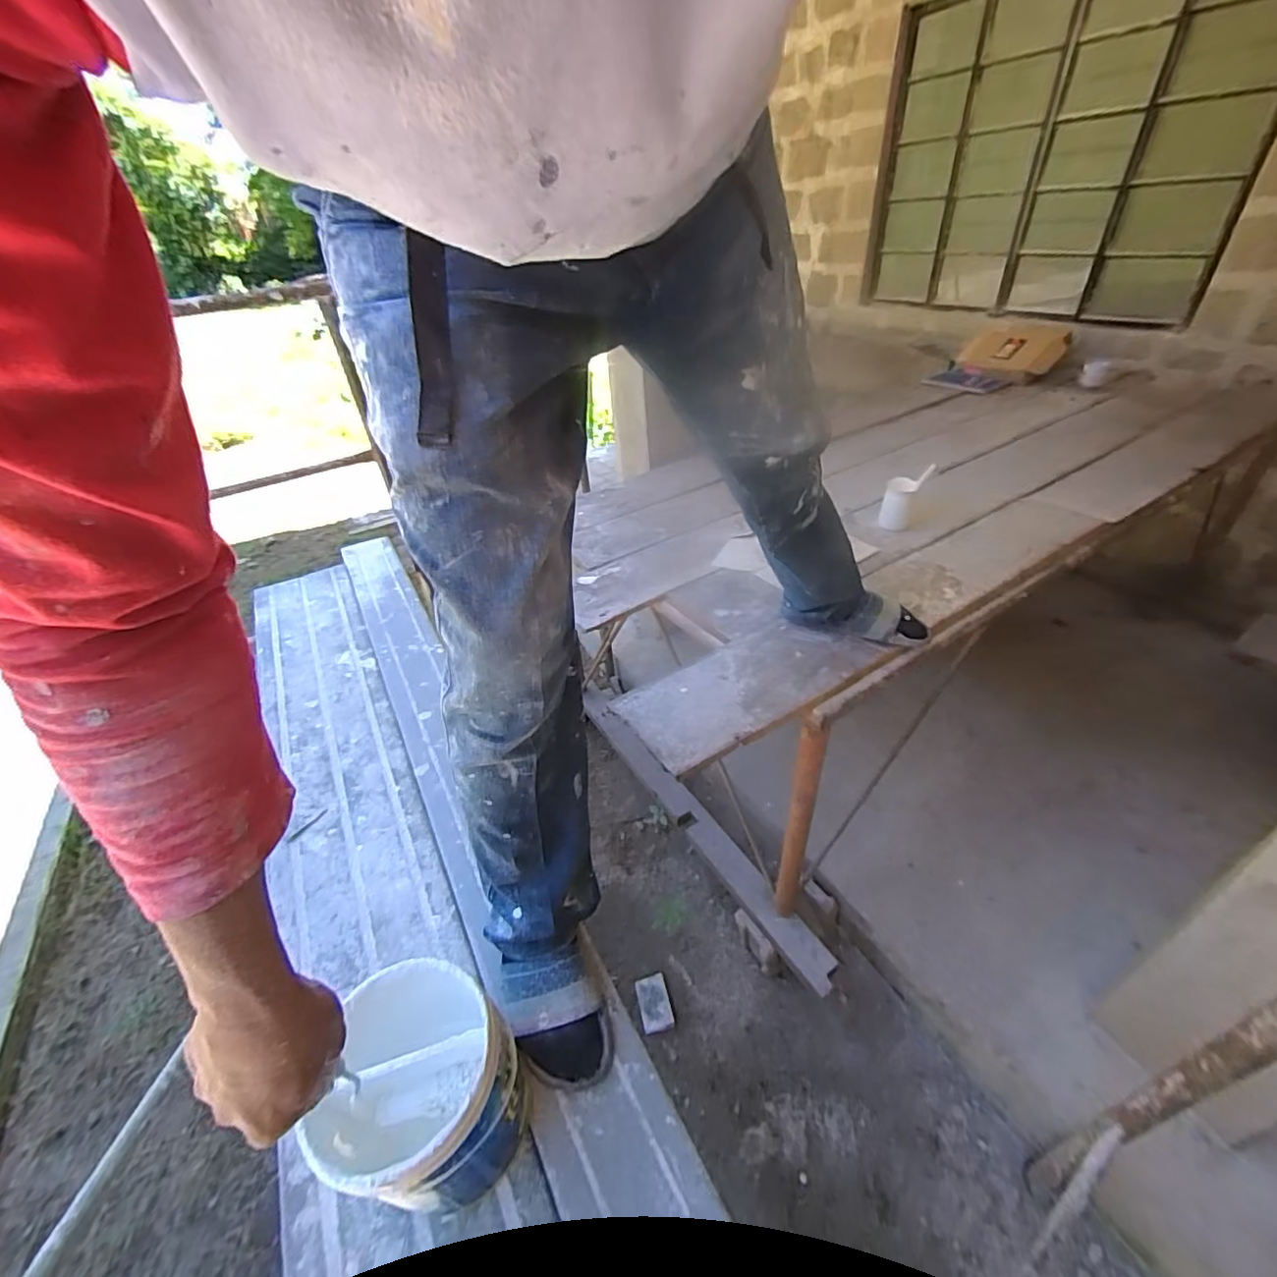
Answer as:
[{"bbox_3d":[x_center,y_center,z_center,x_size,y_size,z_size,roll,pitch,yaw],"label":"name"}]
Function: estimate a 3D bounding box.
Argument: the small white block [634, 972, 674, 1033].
[{"bbox_3d":[0.039,0.936,1.438,0.080,0.009,0.130,-12,38,-7],"label":"small white block"}]

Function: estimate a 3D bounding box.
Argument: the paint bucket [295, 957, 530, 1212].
[{"bbox_3d":[-0.199,0.450,0.555,0.148,0.195,0.161,-5,37,4],"label":"paint bucket"}]

